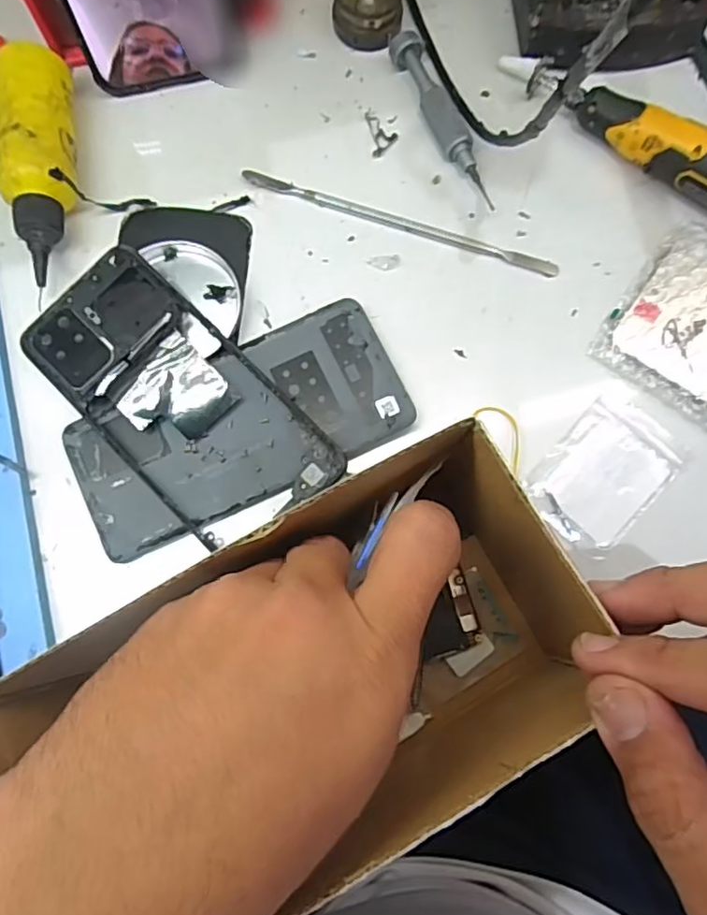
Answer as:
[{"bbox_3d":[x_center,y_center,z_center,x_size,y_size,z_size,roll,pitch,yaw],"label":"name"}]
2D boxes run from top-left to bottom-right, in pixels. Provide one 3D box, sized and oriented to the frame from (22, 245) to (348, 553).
[{"bbox_3d":[-0.082,-0.027,0.288,0.156,0.014,0.073,44,80,10],"label":"frame"}]

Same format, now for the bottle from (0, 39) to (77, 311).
[{"bbox_3d":[-0.156,-0.144,0.308,0.031,0.035,0.123,-6,76,-2],"label":"bottle"}]

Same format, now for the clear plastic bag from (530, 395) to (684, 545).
[{"bbox_3d":[0.117,0.006,0.287,0.049,0.004,0.069,44,80,10],"label":"clear plastic bag"}]

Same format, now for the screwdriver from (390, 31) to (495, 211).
[{"bbox_3d":[0.048,-0.180,0.329,0.018,0.015,0.106,-21,77,-5],"label":"screwdriver"}]

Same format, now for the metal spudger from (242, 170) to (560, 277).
[{"bbox_3d":[0.024,-0.123,0.321,0.169,0.004,0.008,18,77,4],"label":"metal spudger"}]

